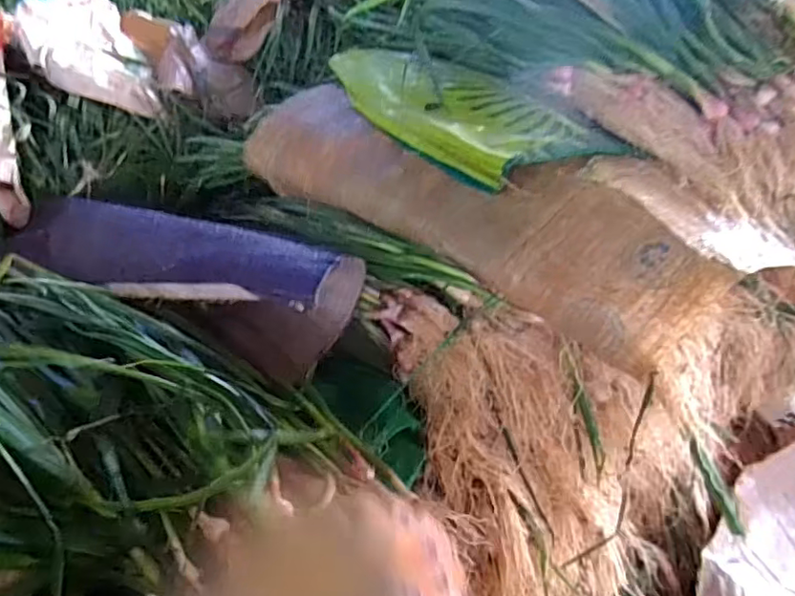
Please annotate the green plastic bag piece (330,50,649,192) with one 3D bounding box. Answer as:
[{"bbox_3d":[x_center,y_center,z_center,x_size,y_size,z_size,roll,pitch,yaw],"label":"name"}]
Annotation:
[{"bbox_3d":[0.044,-0.220,0.648,0.147,0.043,0.417,-21,44,-30],"label":"green plastic bag piece"}]

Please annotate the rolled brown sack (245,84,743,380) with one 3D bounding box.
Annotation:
[{"bbox_3d":[0.039,-0.112,0.591,0.116,0.105,0.567,-28,48,-36],"label":"rolled brown sack"}]

